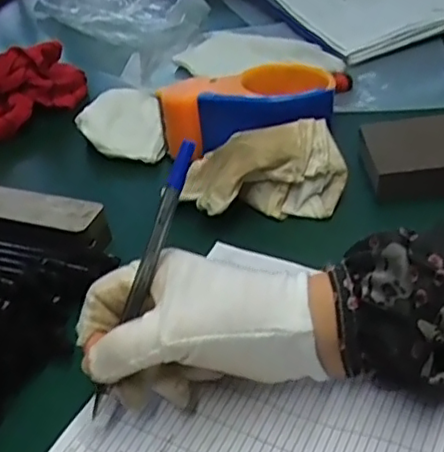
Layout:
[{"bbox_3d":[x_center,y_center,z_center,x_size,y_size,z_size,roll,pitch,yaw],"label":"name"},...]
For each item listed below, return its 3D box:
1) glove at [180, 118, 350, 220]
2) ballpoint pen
[{"bbox_3d":[0.025,-0.040,0.444,0.124,0.047,0.063,-6,42,2],"label":"glove"},{"bbox_3d":[-0.039,0.026,0.301,0.010,0.139,0.006,24,8,32],"label":"ballpoint pen"}]

